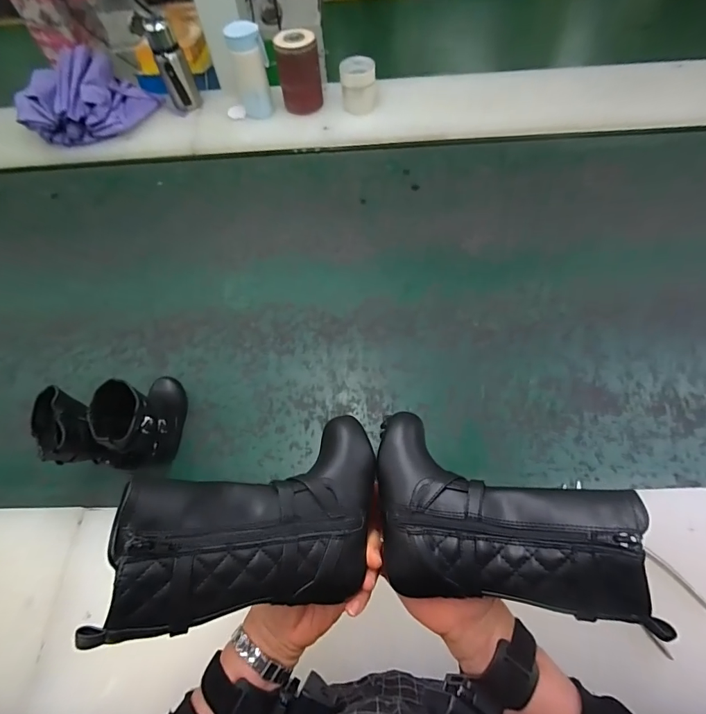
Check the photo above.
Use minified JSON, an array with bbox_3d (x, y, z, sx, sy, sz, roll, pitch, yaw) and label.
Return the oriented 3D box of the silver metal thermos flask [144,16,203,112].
[{"bbox_3d":[-0.436,-0.703,0.977,0.071,0.182,0.064,-21,61,-9],"label":"silver metal thermos flask"}]

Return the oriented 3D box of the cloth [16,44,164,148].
[{"bbox_3d":[-0.672,-0.651,1.003,0.310,0.112,0.213,-39,66,-18],"label":"cloth"}]

